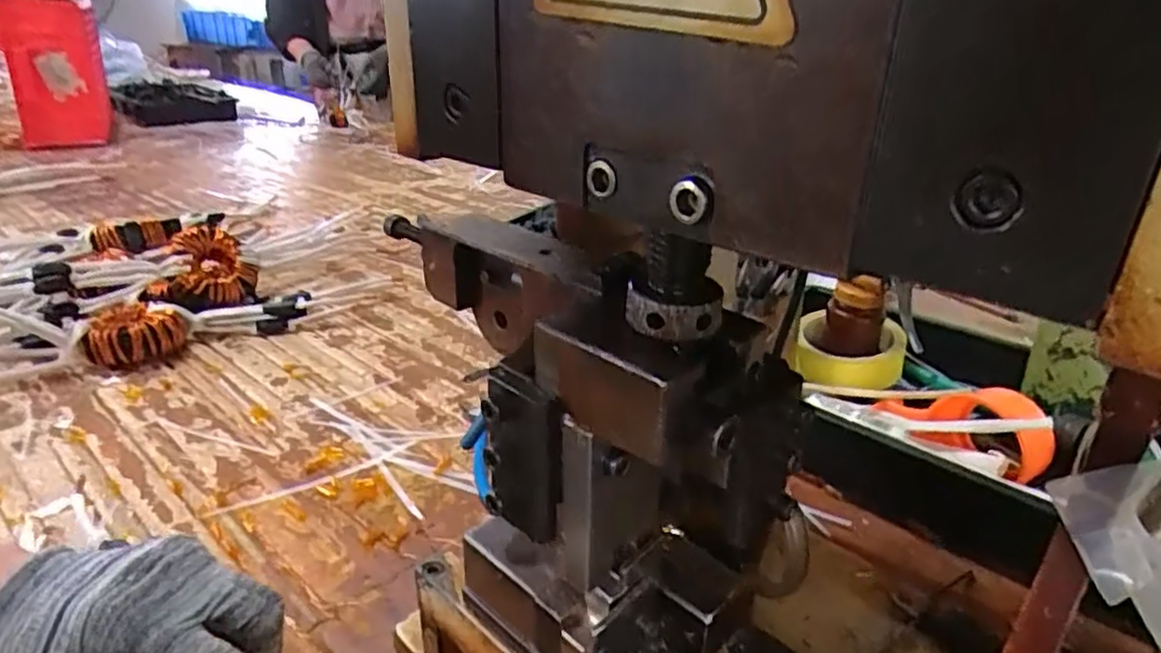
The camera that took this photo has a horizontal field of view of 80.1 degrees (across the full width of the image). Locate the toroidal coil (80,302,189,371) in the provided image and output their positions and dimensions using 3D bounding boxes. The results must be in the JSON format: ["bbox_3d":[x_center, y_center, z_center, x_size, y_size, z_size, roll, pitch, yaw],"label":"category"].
[{"bbox_3d":[-0.449,0.009,0.699,0.091,0.049,0.084,-16,30,-30],"label":"toroidal coil"}]

